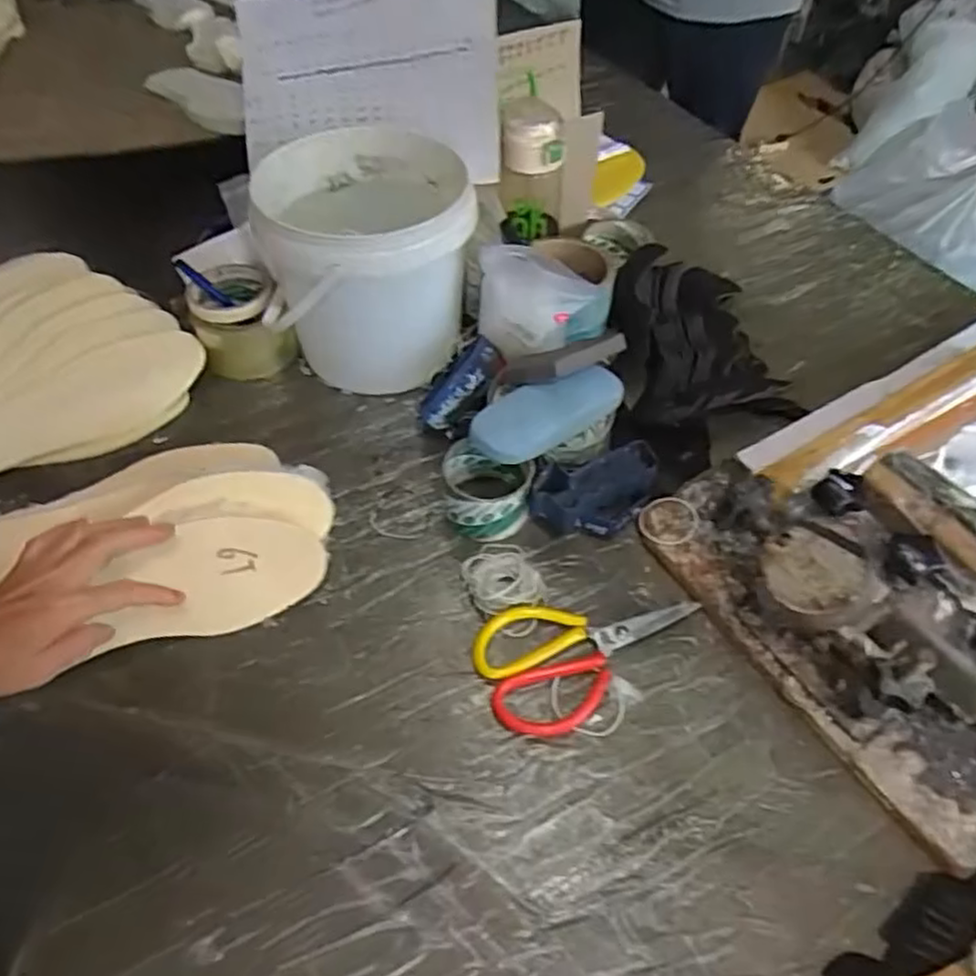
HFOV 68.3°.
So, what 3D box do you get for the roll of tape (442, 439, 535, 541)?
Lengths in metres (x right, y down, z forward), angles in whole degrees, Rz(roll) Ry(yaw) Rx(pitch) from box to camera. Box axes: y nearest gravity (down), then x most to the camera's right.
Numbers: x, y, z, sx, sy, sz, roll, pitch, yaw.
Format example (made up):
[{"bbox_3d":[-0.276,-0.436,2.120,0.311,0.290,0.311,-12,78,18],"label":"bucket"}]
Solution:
[{"bbox_3d":[-0.001,0.002,0.657,0.079,0.058,0.081,0,50,0],"label":"roll of tape"}]

